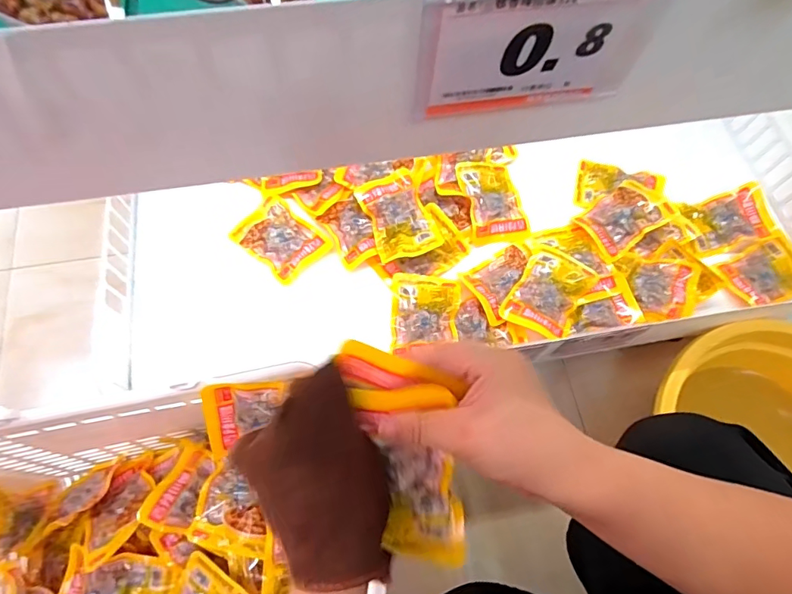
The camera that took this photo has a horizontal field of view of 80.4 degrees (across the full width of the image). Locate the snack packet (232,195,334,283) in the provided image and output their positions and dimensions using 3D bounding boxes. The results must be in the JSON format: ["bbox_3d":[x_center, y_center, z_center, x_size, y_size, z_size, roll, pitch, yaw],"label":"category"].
[{"bbox_3d":[-0.152,-0.079,0.612,0.109,0.010,0.081,41,71,14],"label":"snack packet"}]

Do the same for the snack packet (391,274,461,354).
[{"bbox_3d":[0.036,0.015,0.573,0.080,0.017,0.094,4,67,-1],"label":"snack packet"}]

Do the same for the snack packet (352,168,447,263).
[{"bbox_3d":[0.002,-0.105,0.614,0.082,0.036,0.123,-20,70,-11],"label":"snack packet"}]

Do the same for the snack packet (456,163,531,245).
[{"bbox_3d":[0.133,-0.133,0.641,0.078,0.020,0.115,-11,68,-7],"label":"snack packet"}]

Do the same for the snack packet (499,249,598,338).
[{"bbox_3d":[0.192,-0.005,0.586,0.079,0.017,0.110,31,69,10],"label":"snack packet"}]

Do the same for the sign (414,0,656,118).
[{"bbox_3d":[0.057,-0.103,0.196,0.098,0.060,0.005,-8,68,-6],"label":"sign"}]

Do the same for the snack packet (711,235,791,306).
[{"bbox_3d":[0.493,-0.030,0.619,0.122,0.009,0.078,-22,70,-12],"label":"snack packet"}]

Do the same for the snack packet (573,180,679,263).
[{"bbox_3d":[0.310,-0.111,0.633,0.117,0.030,0.078,-31,72,-15],"label":"snack packet"}]

